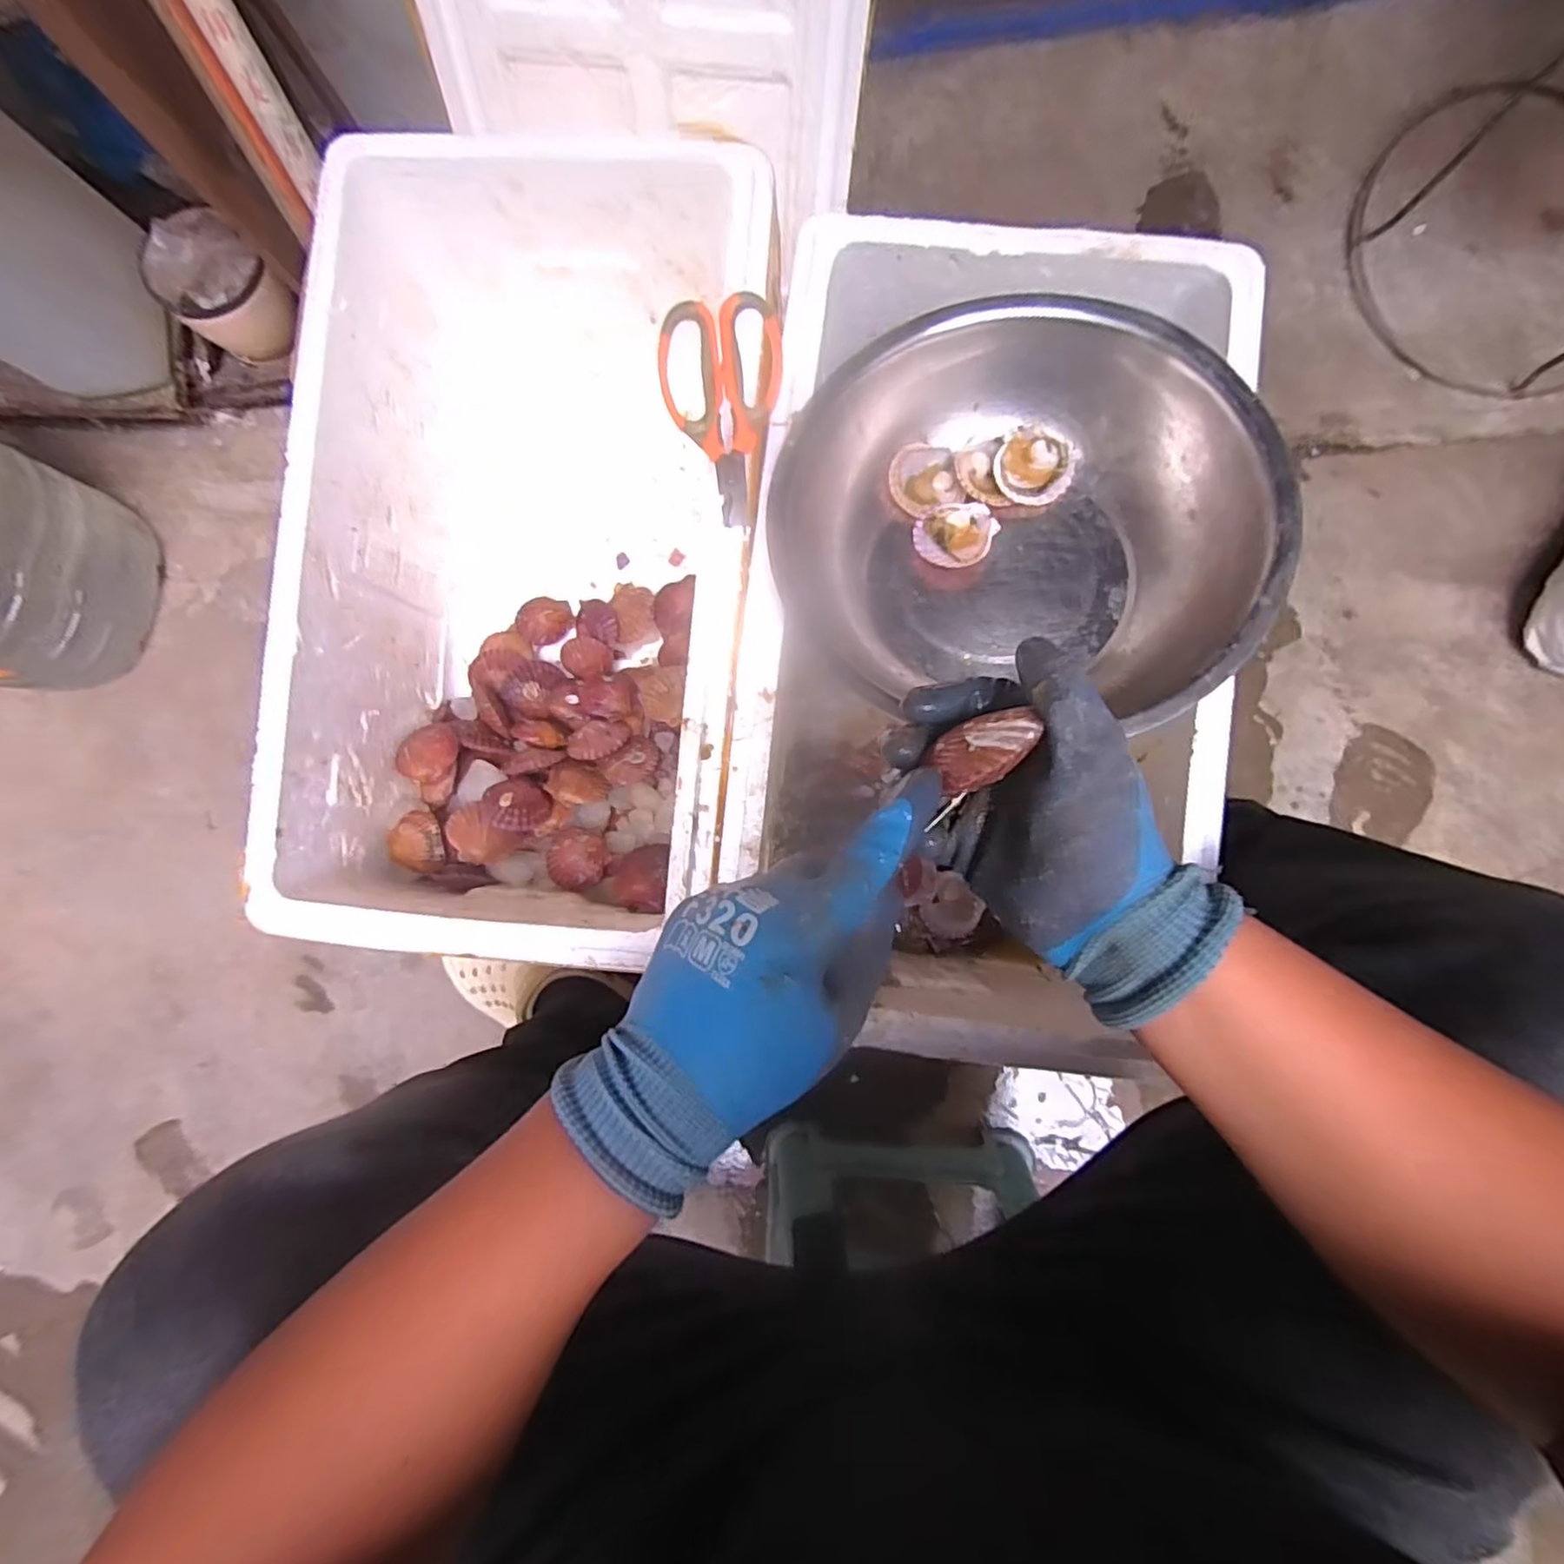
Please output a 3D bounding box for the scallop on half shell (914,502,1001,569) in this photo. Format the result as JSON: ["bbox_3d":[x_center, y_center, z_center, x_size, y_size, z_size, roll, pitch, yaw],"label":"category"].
[{"bbox_3d":[0.156,-0.221,0.607,0.071,0.023,0.064,-3,87,3],"label":"scallop on half shell"}]

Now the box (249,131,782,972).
[{"bbox_3d":[-0.219,-0.192,0.684,0.380,0.280,0.689,5,85,4],"label":"box"}]

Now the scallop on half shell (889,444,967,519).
[{"bbox_3d":[0.132,-0.278,0.624,0.061,0.018,0.062,0,84,3],"label":"scallop on half shell"}]

